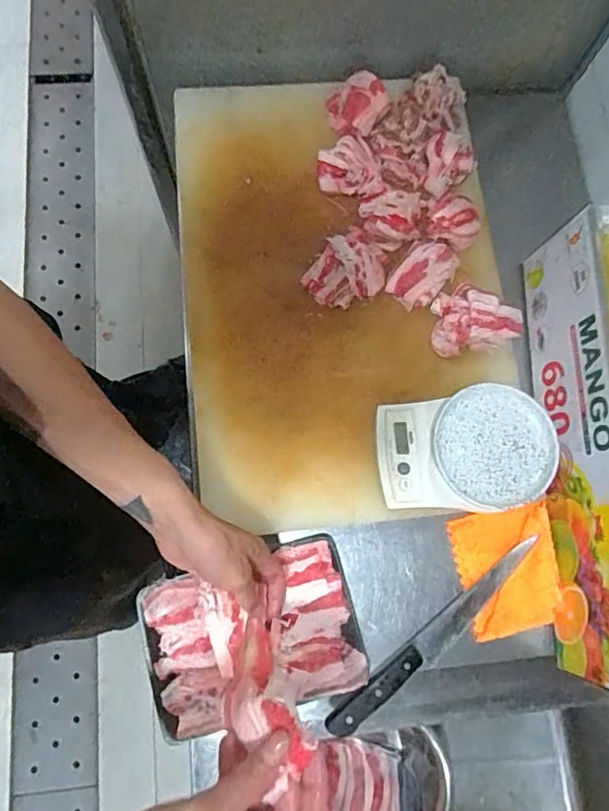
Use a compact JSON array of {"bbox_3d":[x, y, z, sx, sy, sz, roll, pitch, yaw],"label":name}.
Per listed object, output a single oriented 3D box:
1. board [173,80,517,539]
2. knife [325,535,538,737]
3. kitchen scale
[{"bbox_3d":[0.045,-0.150,0.643,0.394,0.033,0.594,-6,77,-2],"label":"board"},{"bbox_3d":[0.149,0.257,0.571,0.296,0.020,0.031,-37,82,-11],"label":"knife"},{"bbox_3d":[0.181,0.051,0.583,0.190,0.054,0.139,-2,77,-5],"label":"kitchen scale"}]

